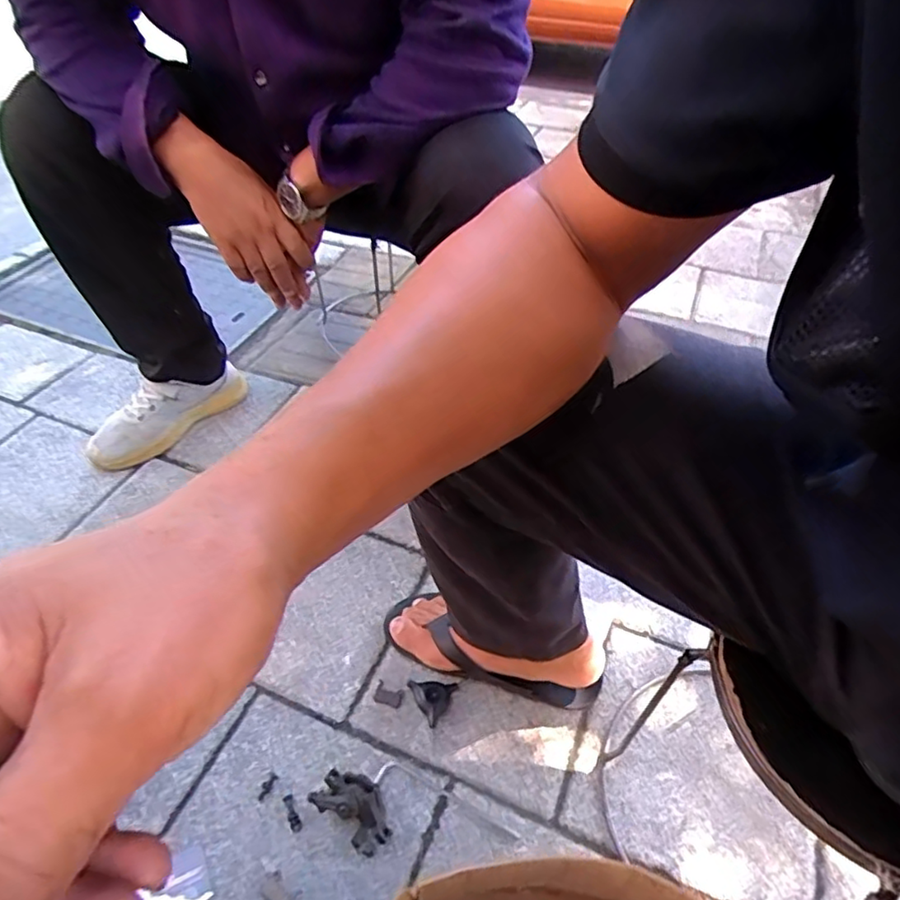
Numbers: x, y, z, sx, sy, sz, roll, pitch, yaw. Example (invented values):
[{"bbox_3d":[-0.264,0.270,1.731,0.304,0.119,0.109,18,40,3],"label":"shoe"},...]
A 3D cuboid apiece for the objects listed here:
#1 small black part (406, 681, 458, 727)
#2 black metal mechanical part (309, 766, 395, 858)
[{"bbox_3d":[-0.014,0.287,0.728,0.050,0.021,0.056,-22,50,-22],"label":"small black part"},{"bbox_3d":[-0.095,0.365,0.634,0.082,0.040,0.054,28,51,23],"label":"black metal mechanical part"}]

